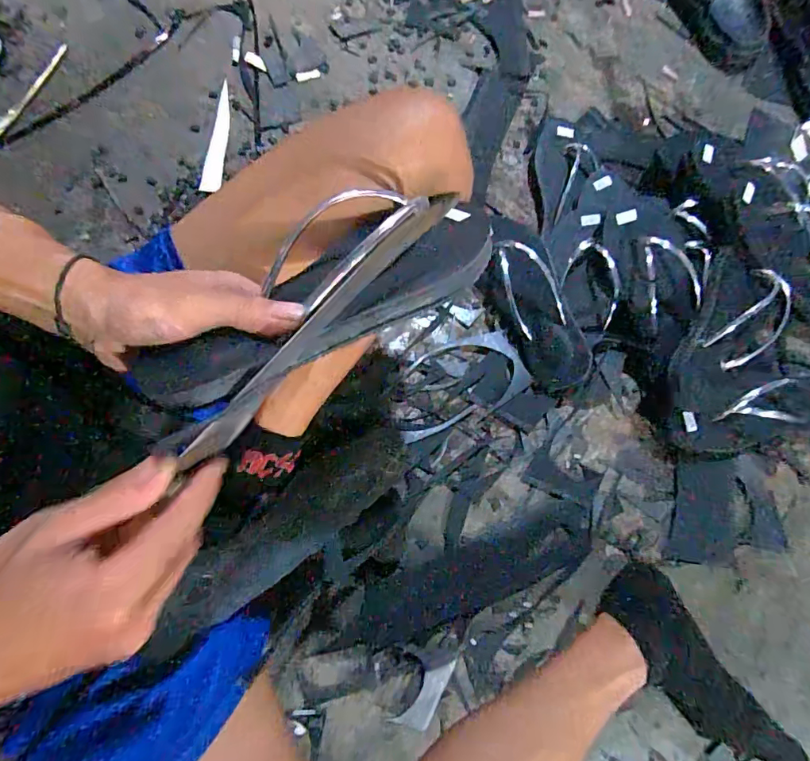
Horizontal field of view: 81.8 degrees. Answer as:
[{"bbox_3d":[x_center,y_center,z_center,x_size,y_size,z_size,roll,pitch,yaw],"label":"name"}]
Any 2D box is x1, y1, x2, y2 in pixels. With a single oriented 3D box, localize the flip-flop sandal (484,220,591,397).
[{"bbox_3d":[0.161,-0.106,0.595,0.089,0.051,0.250,-20,79,-6],"label":"flip-flop sandal"}]

